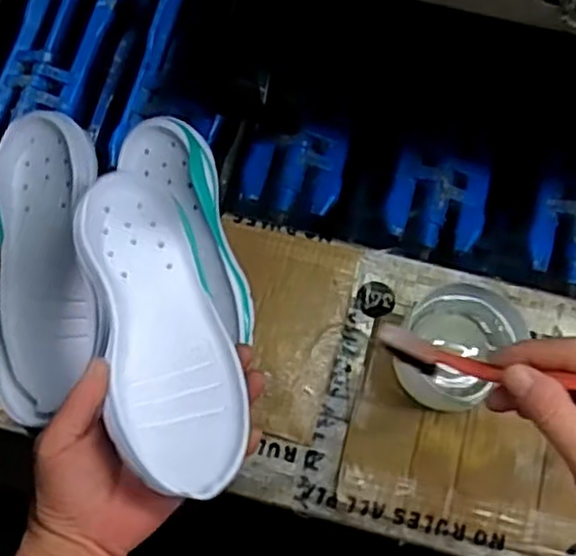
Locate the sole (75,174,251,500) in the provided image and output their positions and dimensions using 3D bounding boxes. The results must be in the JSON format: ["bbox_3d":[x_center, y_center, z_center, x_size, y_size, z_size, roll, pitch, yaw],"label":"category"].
[{"bbox_3d":[-0.086,0.032,0.484,0.090,0.040,0.231,-4,61,-26],"label":"sole"}]

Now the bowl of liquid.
[{"bbox_3d":[0.135,0.058,0.577,0.080,0.077,0.088,0,76,0],"label":"bowl of liquid"}]

